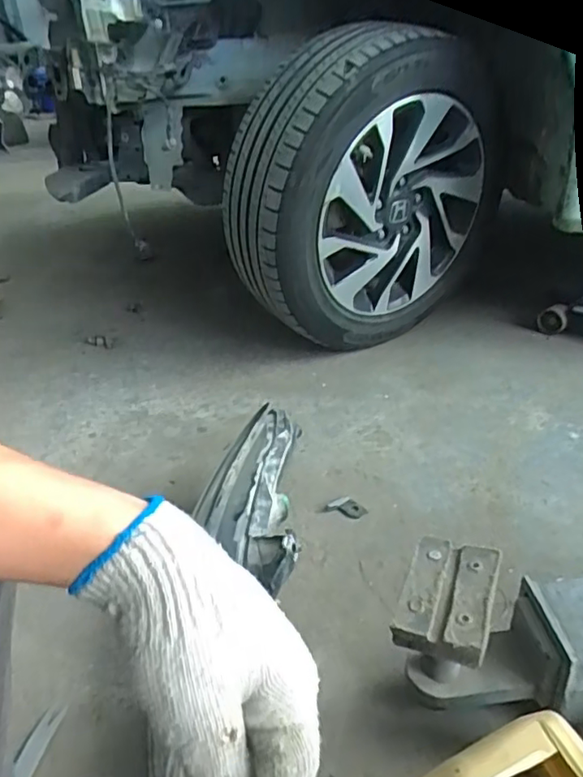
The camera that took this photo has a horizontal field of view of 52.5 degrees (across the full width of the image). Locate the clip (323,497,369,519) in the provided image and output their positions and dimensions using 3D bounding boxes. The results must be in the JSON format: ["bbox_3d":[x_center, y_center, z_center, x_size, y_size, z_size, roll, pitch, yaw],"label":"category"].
[{"bbox_3d":[0.086,0.184,0.917,0.061,0.007,0.036,10,34,20],"label":"clip"}]

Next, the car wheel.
[{"bbox_3d":[0.185,-0.407,1.247,0.651,0.551,0.254,-29,40,-34],"label":"car wheel"}]

